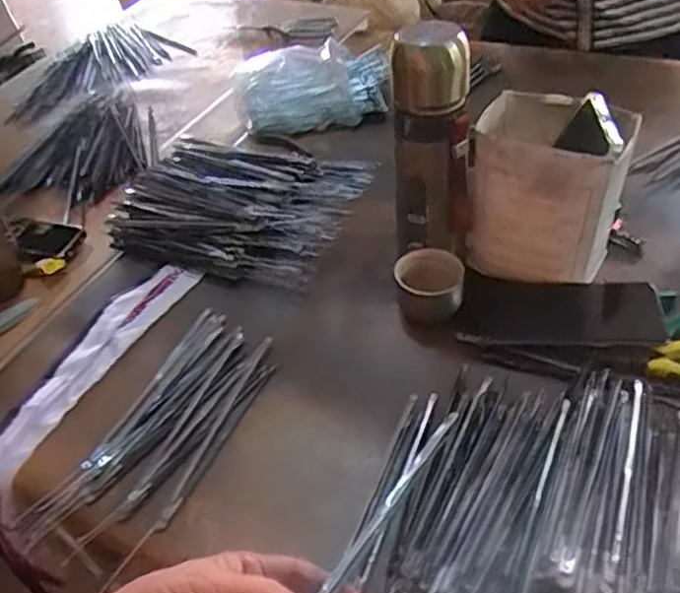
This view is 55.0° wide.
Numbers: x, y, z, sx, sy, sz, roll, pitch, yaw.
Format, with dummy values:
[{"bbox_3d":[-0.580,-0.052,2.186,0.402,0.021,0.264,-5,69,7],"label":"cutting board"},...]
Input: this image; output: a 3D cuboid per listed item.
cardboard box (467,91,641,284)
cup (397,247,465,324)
[{"bbox_3d":[0.188,-0.099,0.600,0.120,0.144,0.102,16,50,21],"label":"cardboard box"},{"bbox_3d":[0.084,-0.010,0.613,0.059,0.046,0.055,-4,45,4],"label":"cup"}]

